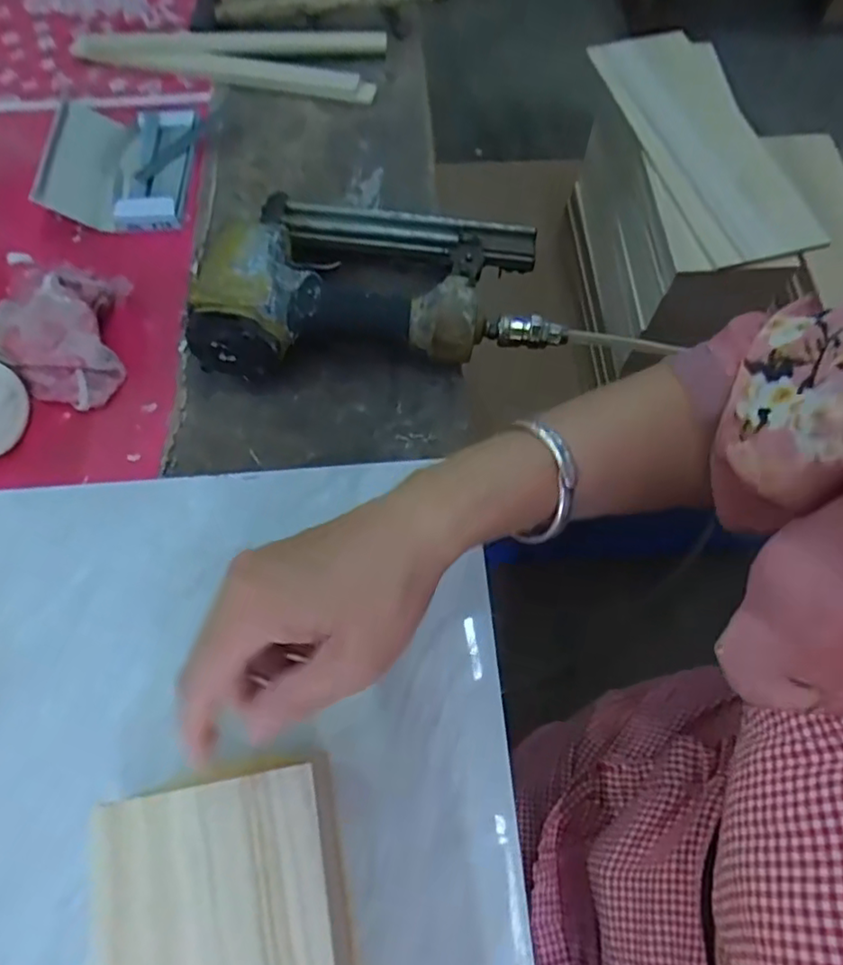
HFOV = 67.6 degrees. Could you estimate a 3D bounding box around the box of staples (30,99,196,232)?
[{"bbox_3d":[-0.257,-0.270,0.535,0.115,0.023,0.130,-1,66,-2],"label":"box of staples"}]

